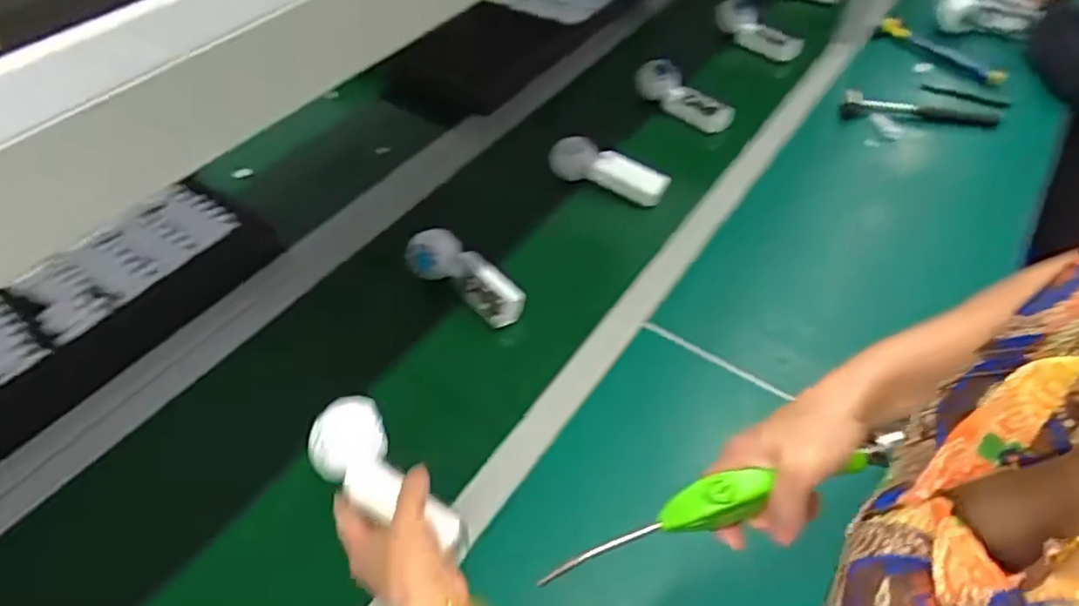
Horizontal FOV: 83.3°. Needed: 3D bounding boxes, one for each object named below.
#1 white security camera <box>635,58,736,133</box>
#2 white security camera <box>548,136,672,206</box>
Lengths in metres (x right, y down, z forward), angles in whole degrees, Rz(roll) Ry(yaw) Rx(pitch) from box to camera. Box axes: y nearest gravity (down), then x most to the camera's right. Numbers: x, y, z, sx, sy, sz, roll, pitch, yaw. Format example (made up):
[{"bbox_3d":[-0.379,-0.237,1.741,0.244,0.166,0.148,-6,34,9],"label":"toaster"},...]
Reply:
[{"bbox_3d":[0.249,-0.344,1.039,0.072,0.074,0.181,-39,66,-20],"label":"white security camera"},{"bbox_3d":[0.102,-0.197,0.904,0.179,0.048,0.062,20,62,13],"label":"white security camera"}]

